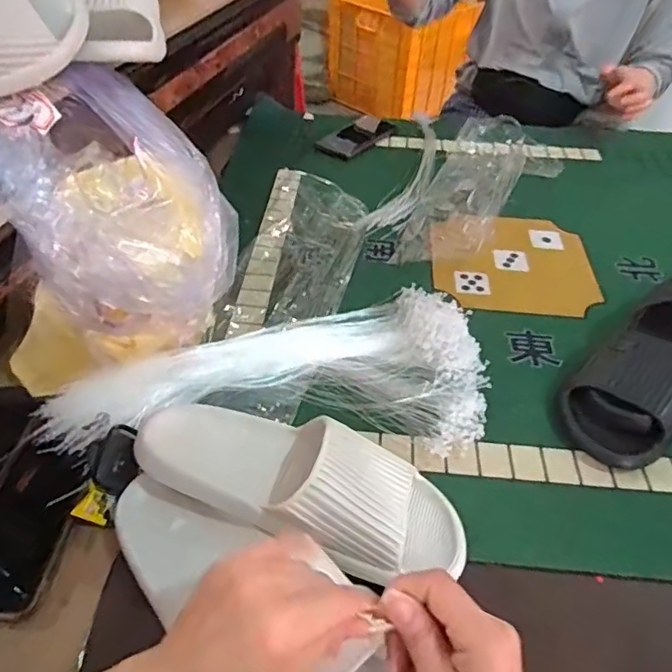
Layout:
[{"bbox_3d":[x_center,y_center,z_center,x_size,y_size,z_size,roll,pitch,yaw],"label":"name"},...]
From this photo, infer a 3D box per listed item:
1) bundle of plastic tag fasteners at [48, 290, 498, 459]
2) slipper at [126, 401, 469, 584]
[{"bbox_3d":[-0.056,0.024,0.585,0.406,0.033,0.211,0,43,-4],"label":"bundle of plastic tag fasteners"},{"bbox_3d":[-0.029,0.114,0.453,0.266,0.072,0.107,15,44,12],"label":"slipper"}]

